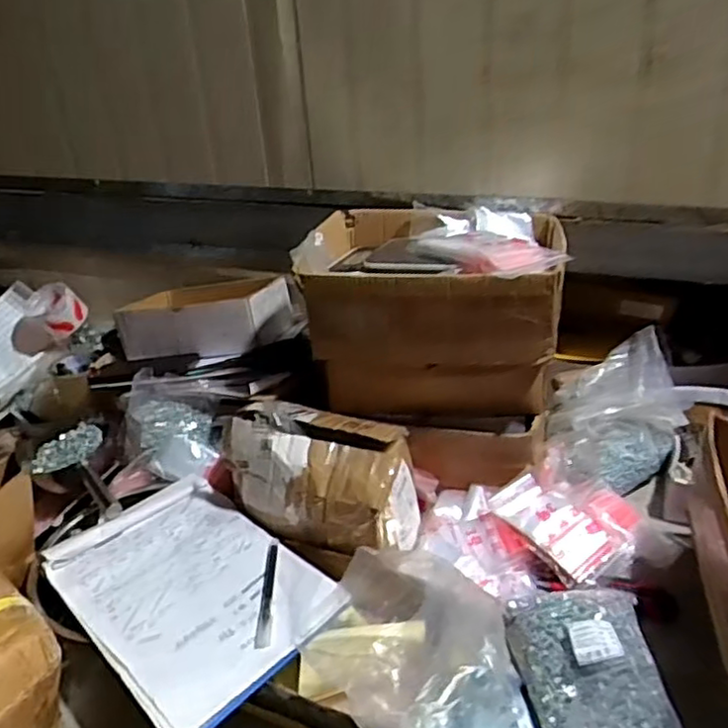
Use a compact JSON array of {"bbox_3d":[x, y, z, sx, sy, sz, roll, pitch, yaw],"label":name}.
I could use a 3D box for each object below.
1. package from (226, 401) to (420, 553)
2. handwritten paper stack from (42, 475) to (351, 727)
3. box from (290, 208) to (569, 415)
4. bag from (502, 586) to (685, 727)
[{"bbox_3d":[-0.052,0.135,0.851,0.227,0.146,0.152,9,32,21],"label":"package"},{"bbox_3d":[-0.193,0.240,0.753,0.213,0.016,0.307,-29,38,-36],"label":"handwritten paper stack"},{"bbox_3d":[0.098,-0.077,0.955,0.326,0.225,0.259,4,31,15],"label":"box"},{"bbox_3d":[0.228,0.312,0.673,0.143,0.069,0.234,-3,30,3],"label":"bag"}]

